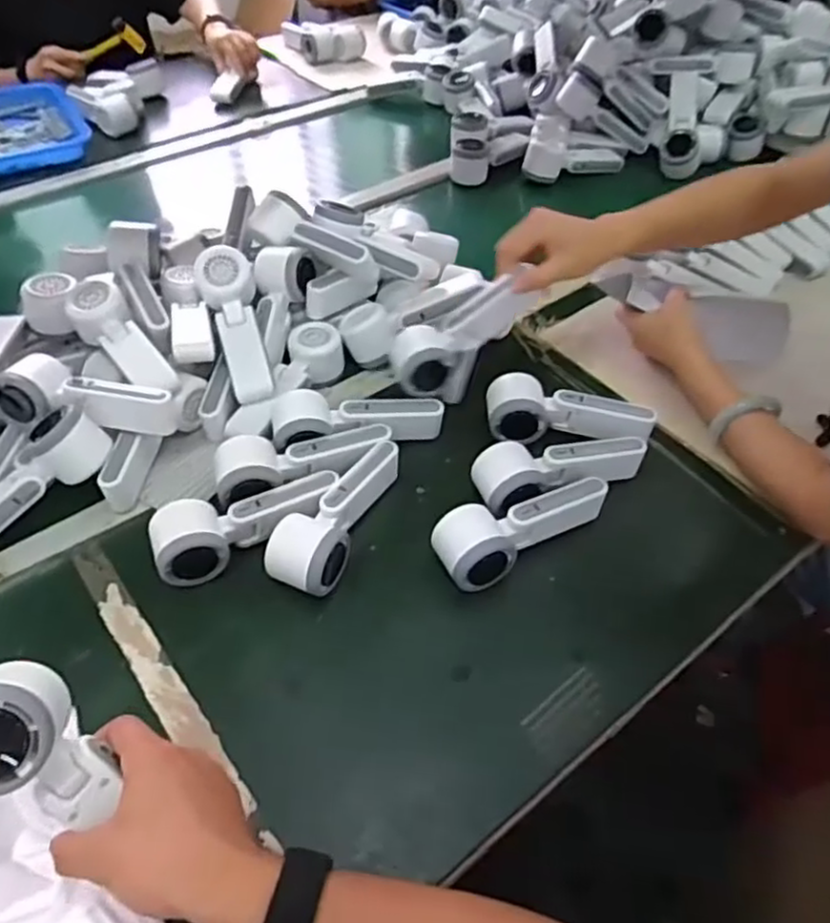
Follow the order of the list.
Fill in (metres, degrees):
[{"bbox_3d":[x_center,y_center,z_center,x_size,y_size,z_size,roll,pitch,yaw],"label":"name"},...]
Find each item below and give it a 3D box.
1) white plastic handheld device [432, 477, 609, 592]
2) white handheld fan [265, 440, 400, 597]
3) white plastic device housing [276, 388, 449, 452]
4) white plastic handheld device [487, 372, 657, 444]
[{"bbox_3d":[0.093,0.054,0.626,0.170,0.051,0.064,-29,55,-23],"label":"white plastic handheld device"},{"bbox_3d":[-0.070,0.045,0.624,0.058,0.059,0.169,18,51,14],"label":"white handheld fan"},{"bbox_3d":[-0.054,-0.040,0.700,0.169,0.044,0.066,-5,49,-5],"label":"white plastic device housing"},{"bbox_3d":[0.156,-0.048,0.707,0.165,0.046,0.063,3,49,2],"label":"white plastic handheld device"}]

